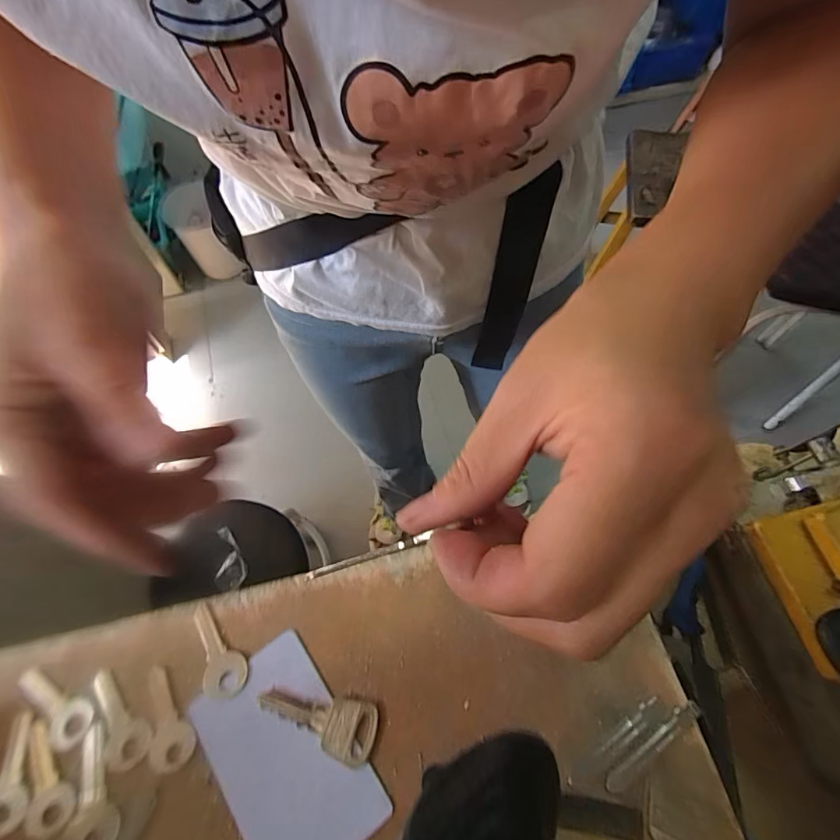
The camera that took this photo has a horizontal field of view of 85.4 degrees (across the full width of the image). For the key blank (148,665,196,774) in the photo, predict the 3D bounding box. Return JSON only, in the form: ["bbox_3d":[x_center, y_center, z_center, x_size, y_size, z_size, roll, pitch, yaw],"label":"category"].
[{"bbox_3d":[-0.110,0.130,0.200,0.018,0.004,0.041,-15,64,-6],"label":"key blank"}]

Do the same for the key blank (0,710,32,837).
[{"bbox_3d":[-0.173,0.148,0.190,0.017,0.004,0.042,-14,64,-6],"label":"key blank"}]

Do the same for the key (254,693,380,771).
[{"bbox_3d":[-0.045,0.130,0.197,0.052,0.004,0.022,15,65,8],"label":"key"}]

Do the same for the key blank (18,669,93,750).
[{"bbox_3d":[-0.162,0.125,0.203,0.018,0.004,0.041,-42,70,-18],"label":"key blank"}]

